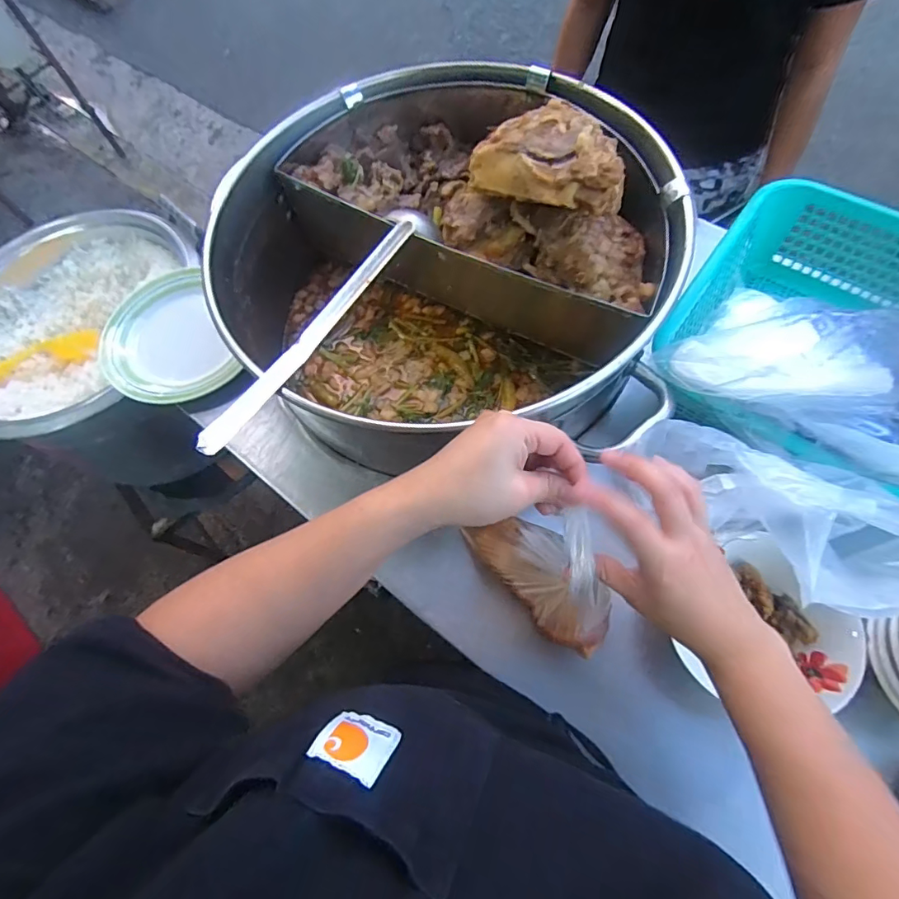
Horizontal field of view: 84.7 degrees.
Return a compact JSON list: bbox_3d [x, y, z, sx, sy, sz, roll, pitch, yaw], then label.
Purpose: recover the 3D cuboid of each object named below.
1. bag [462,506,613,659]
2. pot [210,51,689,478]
[{"bbox_3d":[0.077,0.095,0.391,0.051,0.160,0.144,-43,71,-15],"label":"bag"},{"bbox_3d":[0.002,-0.212,0.535,0.454,0.224,0.444,14,67,9],"label":"pot"}]

